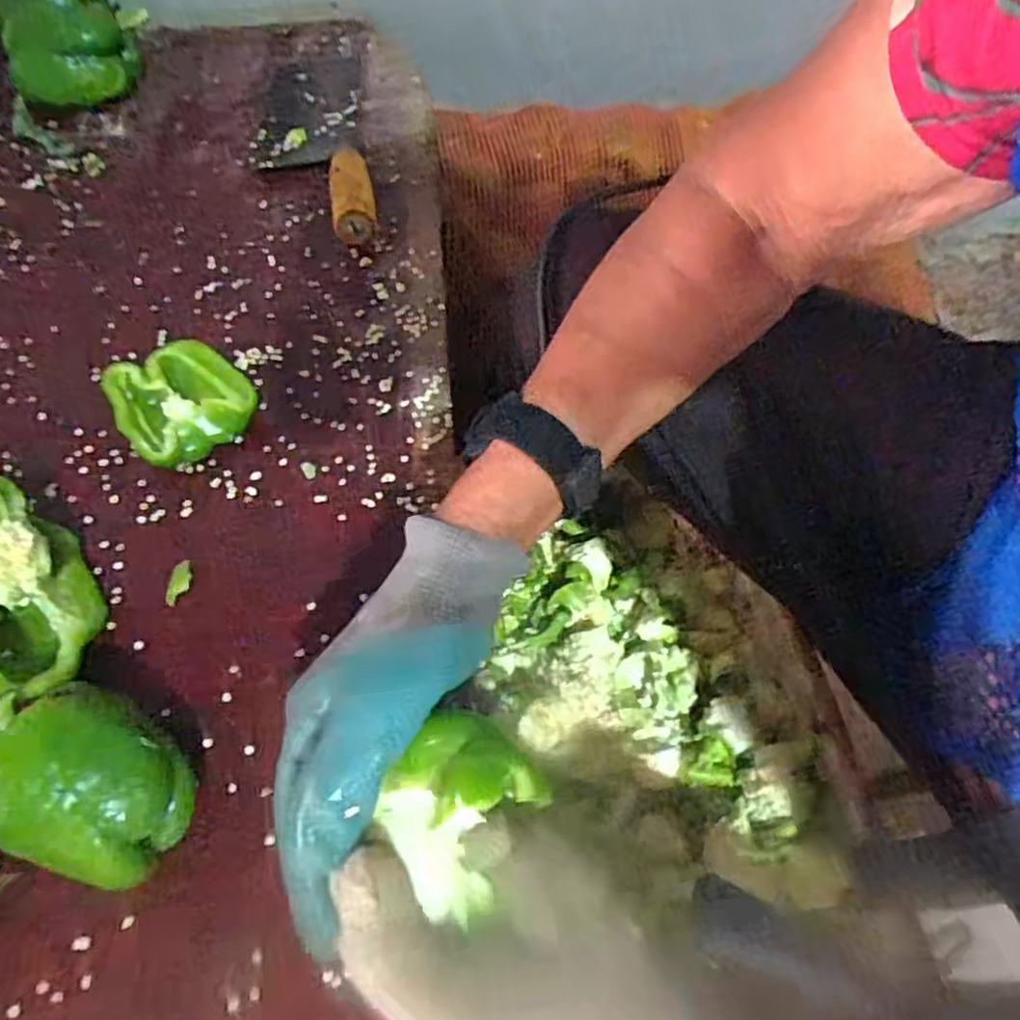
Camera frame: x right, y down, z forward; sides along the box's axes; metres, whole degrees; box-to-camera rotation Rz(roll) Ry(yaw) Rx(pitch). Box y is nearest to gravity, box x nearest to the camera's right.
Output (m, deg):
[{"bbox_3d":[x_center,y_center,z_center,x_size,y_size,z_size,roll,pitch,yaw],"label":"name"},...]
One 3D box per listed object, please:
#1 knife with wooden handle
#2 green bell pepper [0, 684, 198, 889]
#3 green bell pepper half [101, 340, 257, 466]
[{"bbox_3d":[-0.157,-0.294,0.562,0.085,0.038,0.231,-8,61,-5],"label":"knife with wooden handle"},{"bbox_3d":[-0.180,0.120,0.313,0.079,0.062,0.066,15,61,9],"label":"green bell pepper"},{"bbox_3d":[-0.200,-0.067,0.439,0.077,0.031,0.071,0,60,0],"label":"green bell pepper half"}]

